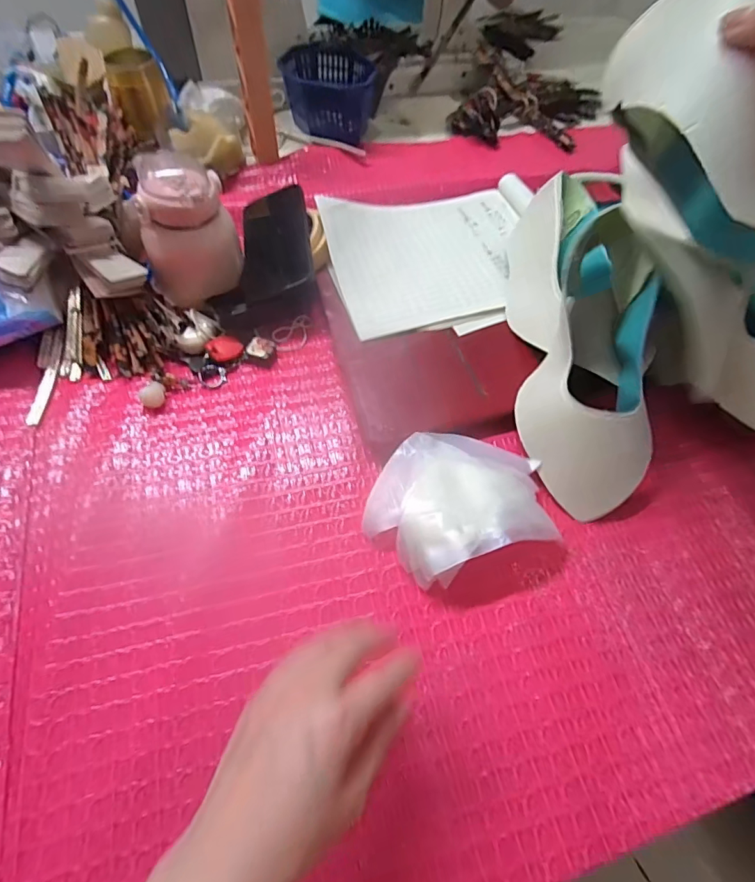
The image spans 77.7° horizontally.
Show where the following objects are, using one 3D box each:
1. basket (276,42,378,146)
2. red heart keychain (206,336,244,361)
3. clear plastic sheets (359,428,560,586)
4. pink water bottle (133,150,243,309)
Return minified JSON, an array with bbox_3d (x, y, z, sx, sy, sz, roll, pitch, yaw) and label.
[{"bbox_3d":[-0.063,-0.482,0.649,0.122,0.074,0.117,1,62,-3],"label":"basket"},{"bbox_3d":[-0.156,-0.095,0.476,0.035,0.016,0.027,-37,67,-22],"label":"red heart keychain"},{"bbox_3d":[0.065,0.044,0.393,0.147,0.035,0.120,-20,62,-14],"label":"clear plastic sheets"},{"bbox_3d":[-0.190,-0.208,0.469,0.091,0.110,0.089,-19,61,-14],"label":"pink water bottle"}]

